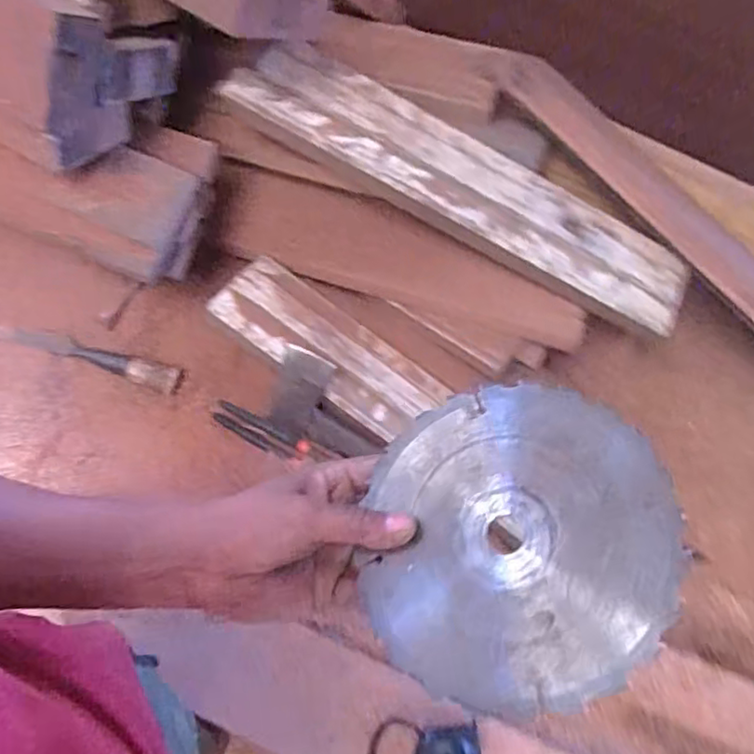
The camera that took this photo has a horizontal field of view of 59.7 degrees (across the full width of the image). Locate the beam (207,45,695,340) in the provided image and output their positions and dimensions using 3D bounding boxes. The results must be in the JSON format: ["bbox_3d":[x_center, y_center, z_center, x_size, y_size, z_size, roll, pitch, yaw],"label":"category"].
[{"bbox_3d":[0.114,-0.247,0.832,0.617,0.074,0.140,27,71,-6],"label":"beam"}]

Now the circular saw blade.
[{"bbox_3d":[0.068,0.082,0.341,0.161,0.004,0.160,-10,61,18],"label":"circular saw blade"}]

